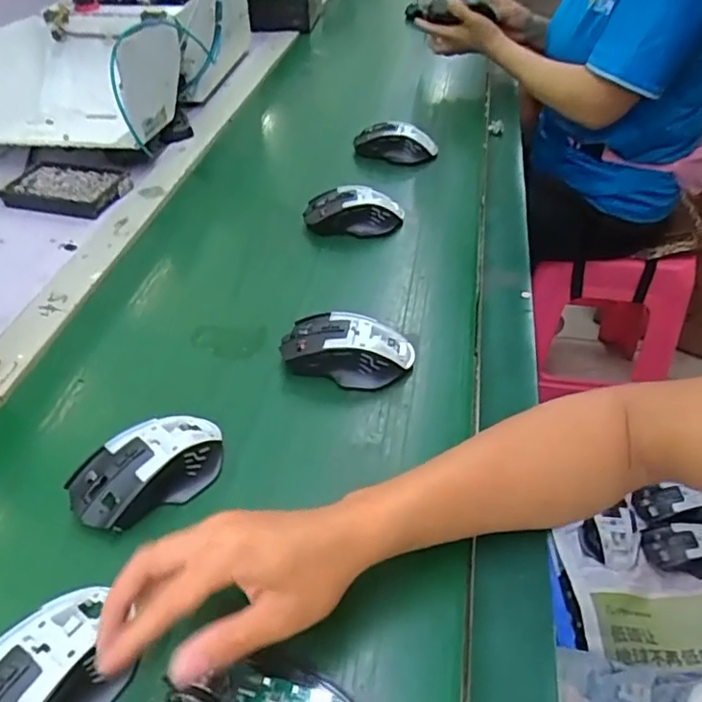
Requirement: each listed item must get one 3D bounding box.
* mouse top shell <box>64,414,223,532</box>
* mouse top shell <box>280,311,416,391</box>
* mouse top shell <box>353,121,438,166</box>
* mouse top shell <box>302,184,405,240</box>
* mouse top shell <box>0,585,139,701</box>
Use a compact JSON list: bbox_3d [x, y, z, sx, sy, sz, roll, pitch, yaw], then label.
[{"bbox_3d":[-0.149,0.085,0.453,0.117,0.036,0.065,-30,50,-28],"label":"mouse top shell"},{"bbox_3d":[-0.003,0.000,0.541,0.114,0.042,0.066,1,43,3],"label":"mouse top shell"},{"bbox_3d":[0.063,-0.295,0.855,0.115,0.043,0.051,1,42,2],"label":"mouse top shell"},{"bbox_3d":[0.004,-0.167,0.719,0.118,0.039,0.054,-3,42,-3],"label":"mouse top shell"},{"bbox_3d":[-0.175,0.184,0.338,0.067,0.031,0.111,28,50,28],"label":"mouse top shell"}]

